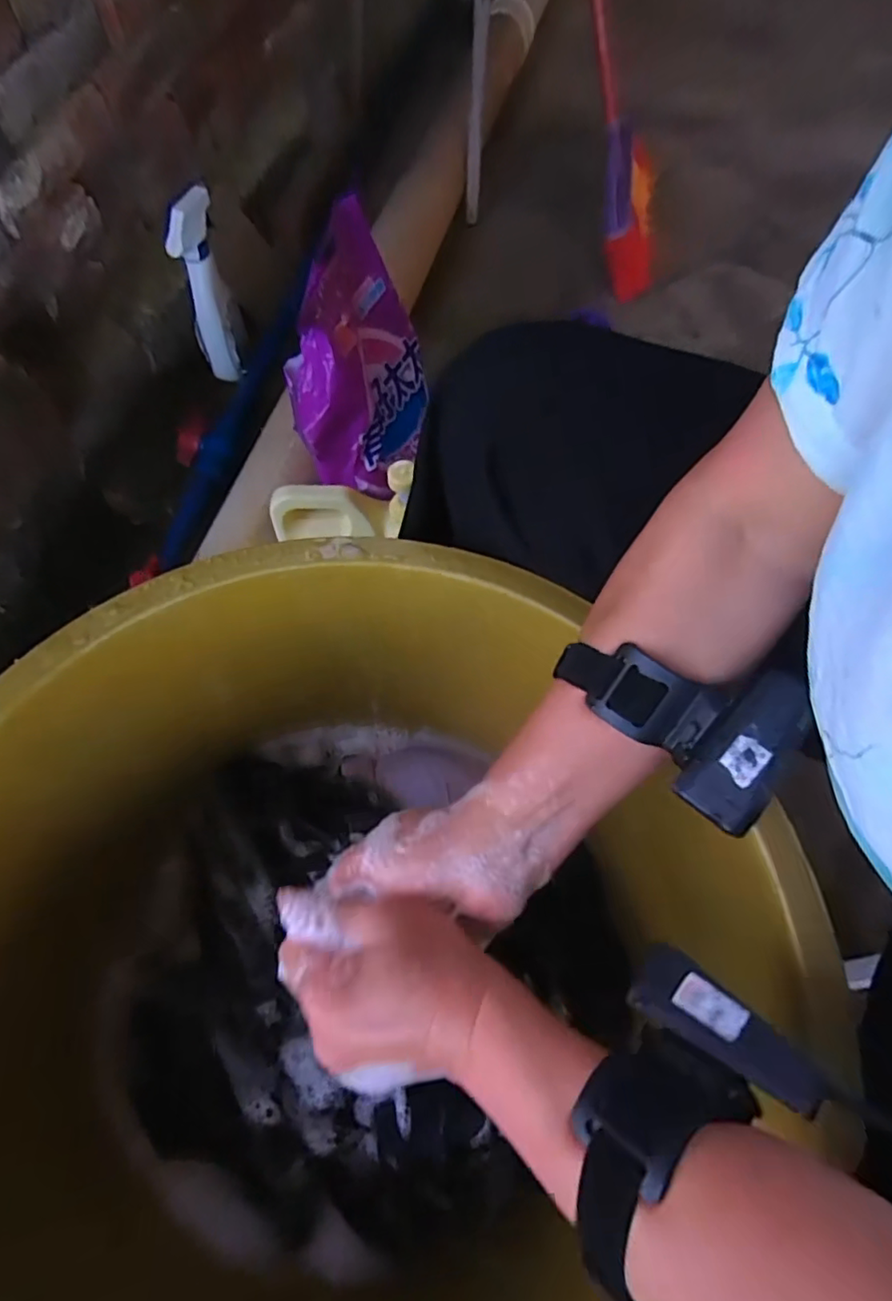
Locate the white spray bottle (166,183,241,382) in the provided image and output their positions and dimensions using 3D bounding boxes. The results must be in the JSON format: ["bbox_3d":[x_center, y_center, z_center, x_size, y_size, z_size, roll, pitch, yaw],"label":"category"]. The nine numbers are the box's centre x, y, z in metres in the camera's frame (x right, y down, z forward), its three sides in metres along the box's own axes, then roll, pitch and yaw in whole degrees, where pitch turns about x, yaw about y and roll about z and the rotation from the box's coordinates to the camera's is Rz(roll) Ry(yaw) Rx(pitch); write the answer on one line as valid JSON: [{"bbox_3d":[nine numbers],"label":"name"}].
[{"bbox_3d":[-0.306,-0.463,0.758,0.049,0.202,0.069,-1,63,-2],"label":"white spray bottle"}]

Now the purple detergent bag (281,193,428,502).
[{"bbox_3d":[-0.096,-0.334,0.650,0.080,0.274,0.182,3,23,40],"label":"purple detergent bag"}]

